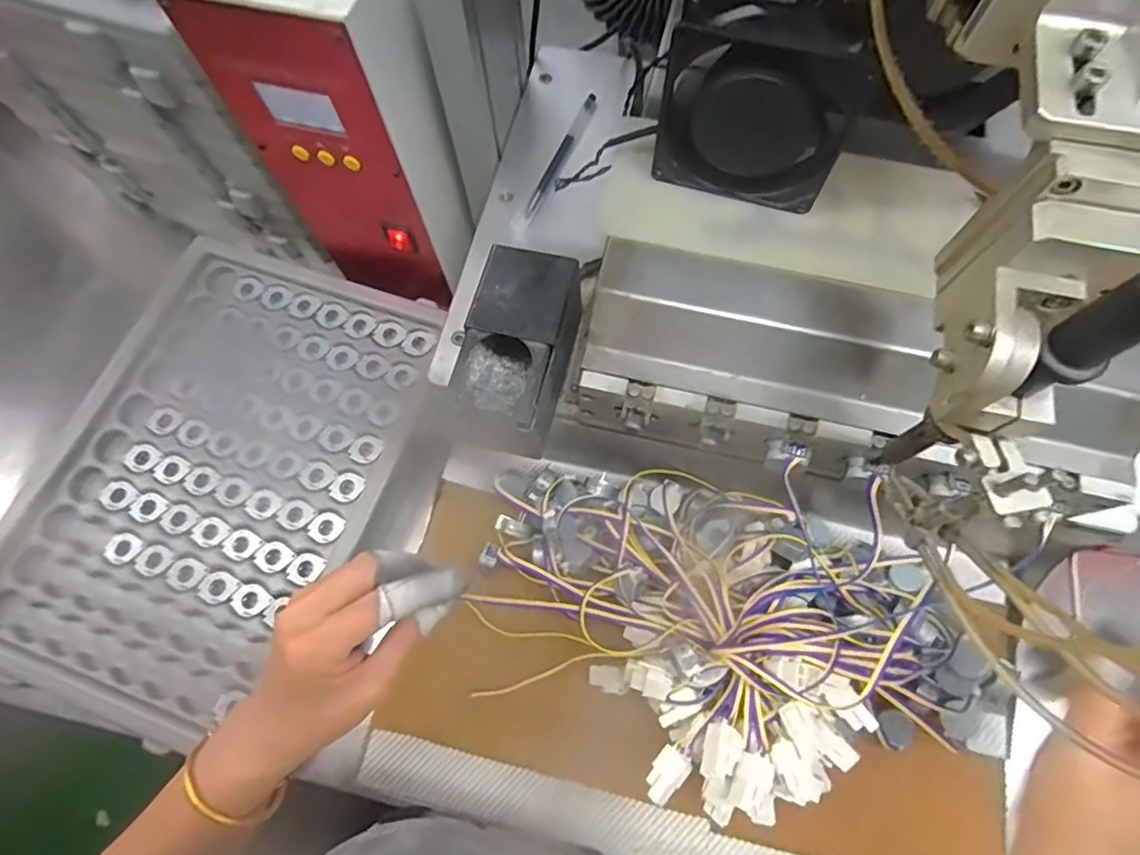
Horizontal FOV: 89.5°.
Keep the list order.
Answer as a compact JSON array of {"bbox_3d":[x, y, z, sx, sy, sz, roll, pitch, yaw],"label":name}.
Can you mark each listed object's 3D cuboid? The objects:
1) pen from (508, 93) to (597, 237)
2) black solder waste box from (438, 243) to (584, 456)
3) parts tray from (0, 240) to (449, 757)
[{"bbox_3d":[-0.009,-0.205,0.441,0.012,0.005,0.142,24,74,10],"label":"pen"},{"bbox_3d":[-0.031,-0.044,0.356,0.068,0.062,0.114,15,73,7],"label":"black solder waste box"},{"bbox_3d":[-0.296,0.033,0.488,0.288,0.027,0.390,17,73,8],"label":"parts tray"}]

